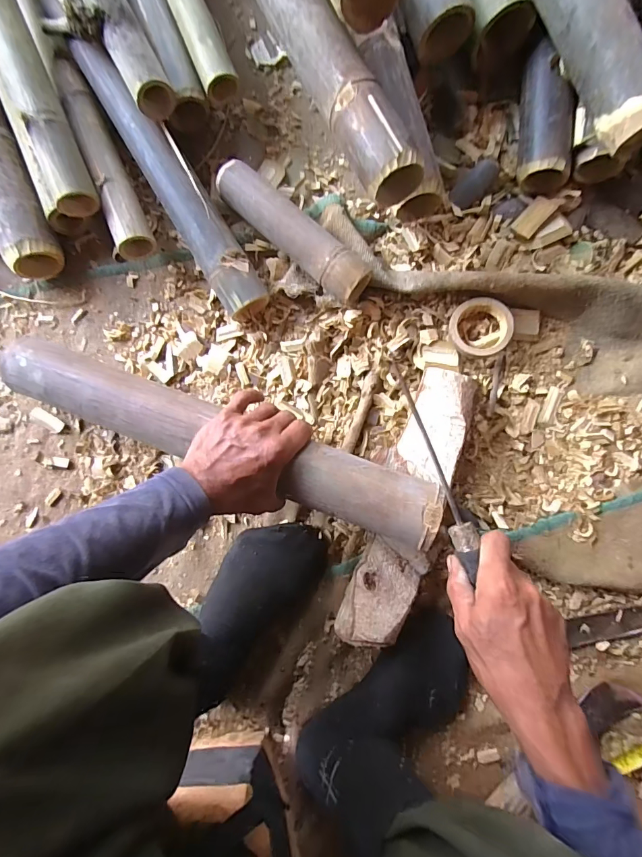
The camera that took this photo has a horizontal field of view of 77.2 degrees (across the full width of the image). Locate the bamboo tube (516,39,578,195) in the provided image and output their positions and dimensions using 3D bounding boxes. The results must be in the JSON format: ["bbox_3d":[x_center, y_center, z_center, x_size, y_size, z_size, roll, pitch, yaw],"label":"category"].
[{"bbox_3d":[0.277,-0.381,0.498,0.057,0.061,0.160,4,87,3],"label":"bamboo tube"}]

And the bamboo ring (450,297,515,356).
[{"bbox_3d":[0.200,-0.127,0.508,0.073,0.025,0.070,0,87,3],"label":"bamboo ring"}]

